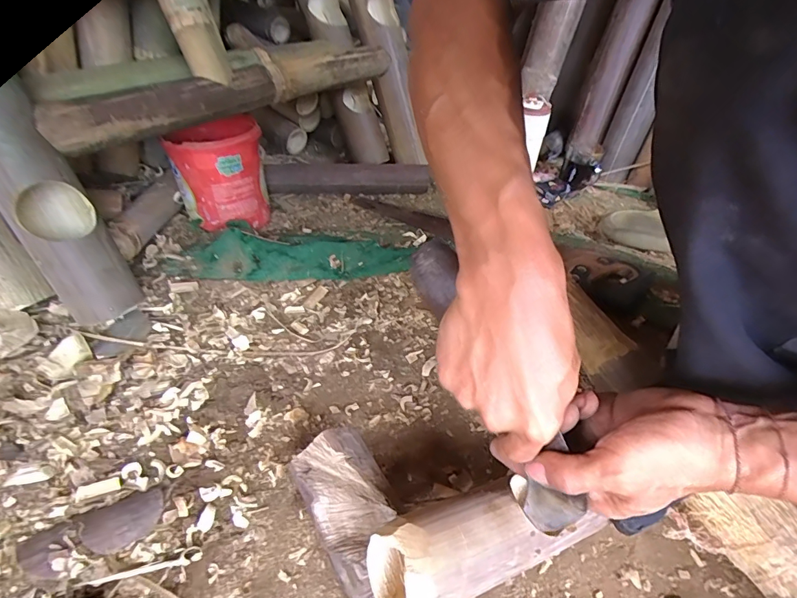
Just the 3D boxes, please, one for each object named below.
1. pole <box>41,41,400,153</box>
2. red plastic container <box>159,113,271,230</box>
[{"bbox_3d":[-0.227,-0.332,0.657,0.086,0.054,0.578,29,46,24],"label":"pole"},{"bbox_3d":[-0.280,-0.201,0.683,0.127,0.139,0.122,-10,44,-18],"label":"red plastic container"}]

